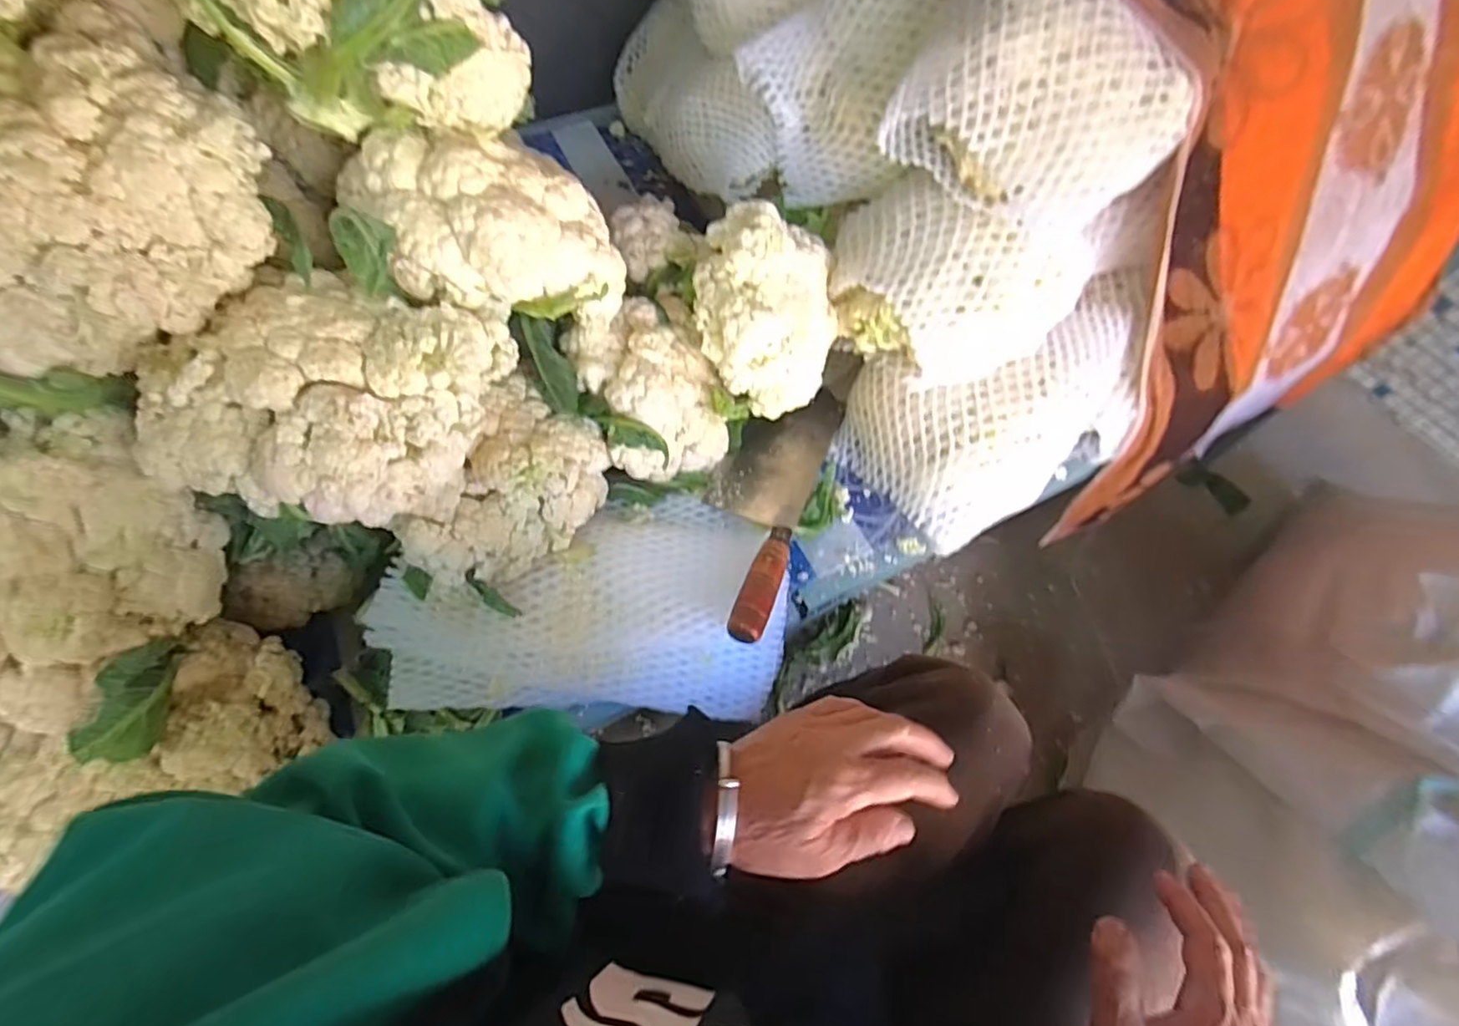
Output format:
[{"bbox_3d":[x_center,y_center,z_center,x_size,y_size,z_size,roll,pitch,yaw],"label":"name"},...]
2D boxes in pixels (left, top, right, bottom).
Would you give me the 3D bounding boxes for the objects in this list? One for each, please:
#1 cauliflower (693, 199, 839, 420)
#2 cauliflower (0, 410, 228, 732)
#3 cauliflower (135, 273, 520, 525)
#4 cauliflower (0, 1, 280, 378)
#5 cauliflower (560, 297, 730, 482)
[{"bbox_3d":[0.034,-0.173,0.541,0.117,0.118,0.141,14,61,5],"label":"cauliflower"},{"bbox_3d":[-0.398,0.030,0.356,0.164,0.091,0.151,1,60,-2],"label":"cauliflower"},{"bbox_3d":[-0.248,-0.069,0.420,0.173,0.110,0.162,6,60,1],"label":"cauliflower"},{"bbox_3d":[-0.361,-0.170,0.358,0.139,0.105,0.202,32,64,15],"label":"cauliflower"},{"bbox_3d":[-0.068,-0.097,0.543,0.107,0.104,0.114,1,60,-2],"label":"cauliflower"}]

